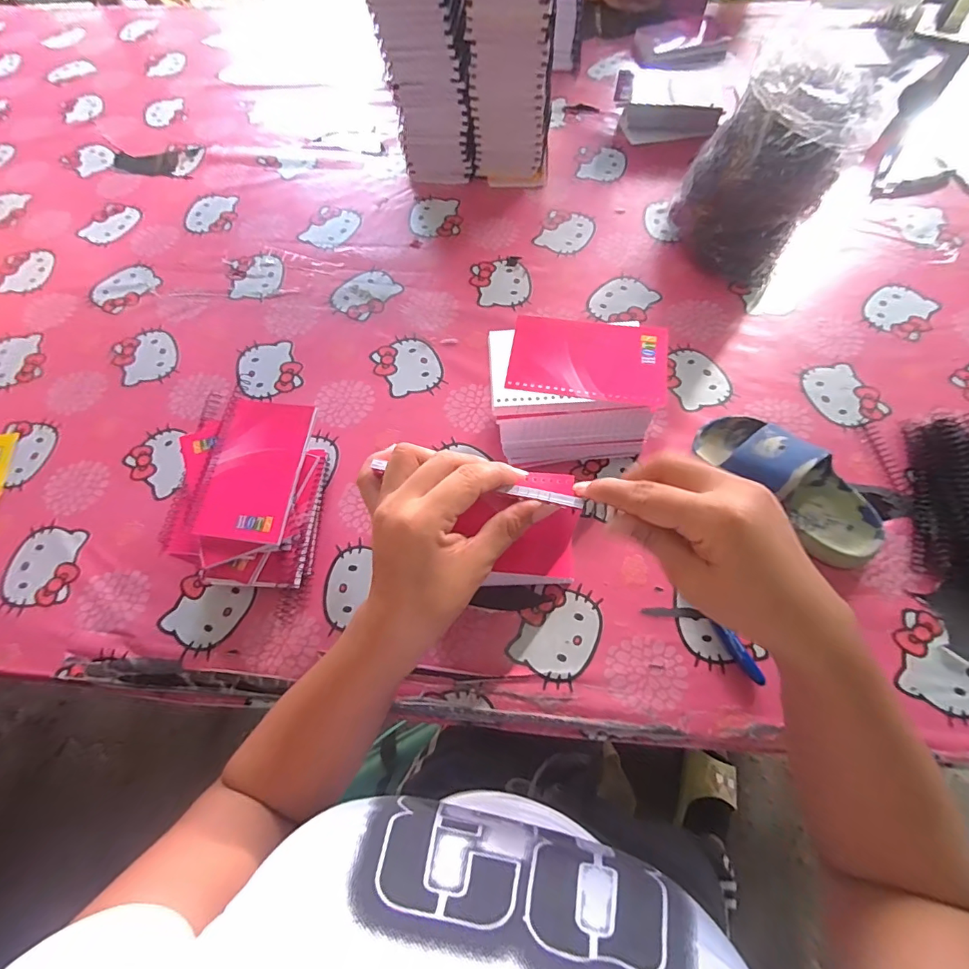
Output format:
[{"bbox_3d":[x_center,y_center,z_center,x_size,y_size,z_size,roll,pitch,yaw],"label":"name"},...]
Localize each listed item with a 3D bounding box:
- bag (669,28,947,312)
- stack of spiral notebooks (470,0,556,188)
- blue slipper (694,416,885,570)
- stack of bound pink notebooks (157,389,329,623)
[{"bbox_3d":[0.319,-0.348,0.518,0.151,0.197,0.144,-39,69,-14],"label":"bag"},{"bbox_3d":[0.037,-0.523,0.561,0.095,0.286,0.100,10,66,7],"label":"stack of spiral notebooks"},{"bbox_3d":[0.284,-0.005,0.436,0.076,0.064,0.174,-39,69,-14],"label":"blue slipper"},{"bbox_3d":[-0.218,0.018,0.440,0.125,0.077,0.192,2,65,4],"label":"stack of bound pink notebooks"}]

